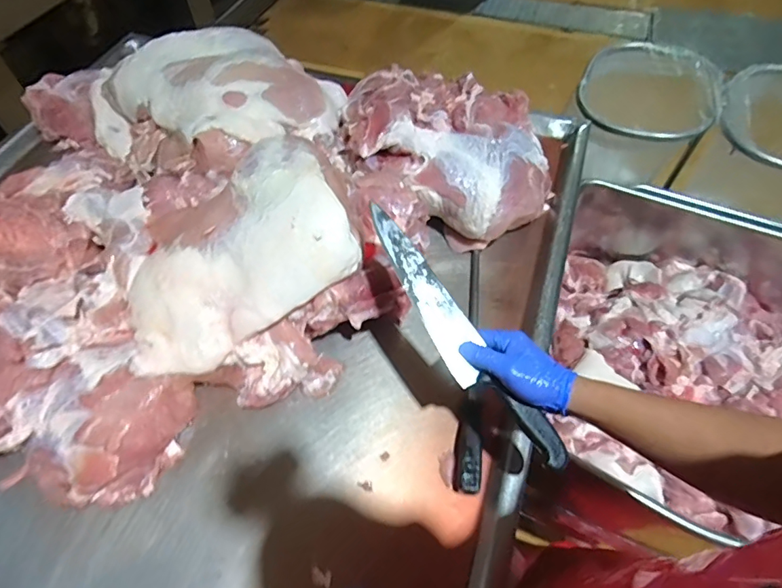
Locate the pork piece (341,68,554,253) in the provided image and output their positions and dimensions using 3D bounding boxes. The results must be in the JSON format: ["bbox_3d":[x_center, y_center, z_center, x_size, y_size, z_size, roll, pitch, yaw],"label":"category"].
[{"bbox_3d":[0.108,-0.267,0.845,0.339,0.145,0.363,-11,56,-5],"label":"pork piece"}]

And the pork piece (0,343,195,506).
[{"bbox_3d":[-0.384,0.175,0.634,0.194,0.084,0.199,10,57,9],"label":"pork piece"}]

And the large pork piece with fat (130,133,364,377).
[{"bbox_3d":[-0.227,-0.072,0.680,0.340,0.125,0.270,-22,58,-12],"label":"large pork piece with fat"}]

